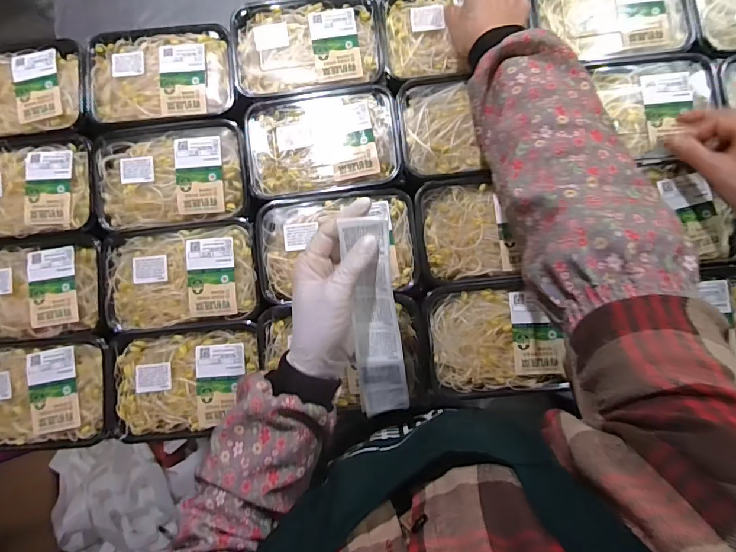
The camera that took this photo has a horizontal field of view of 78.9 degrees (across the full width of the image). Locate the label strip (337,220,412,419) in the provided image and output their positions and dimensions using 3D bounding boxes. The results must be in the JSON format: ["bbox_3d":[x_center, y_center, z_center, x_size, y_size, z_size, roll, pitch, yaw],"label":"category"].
[{"bbox_3d":[0.008,0.043,0.393,0.040,0.017,0.186,-2,109,14],"label":"label strip"}]

